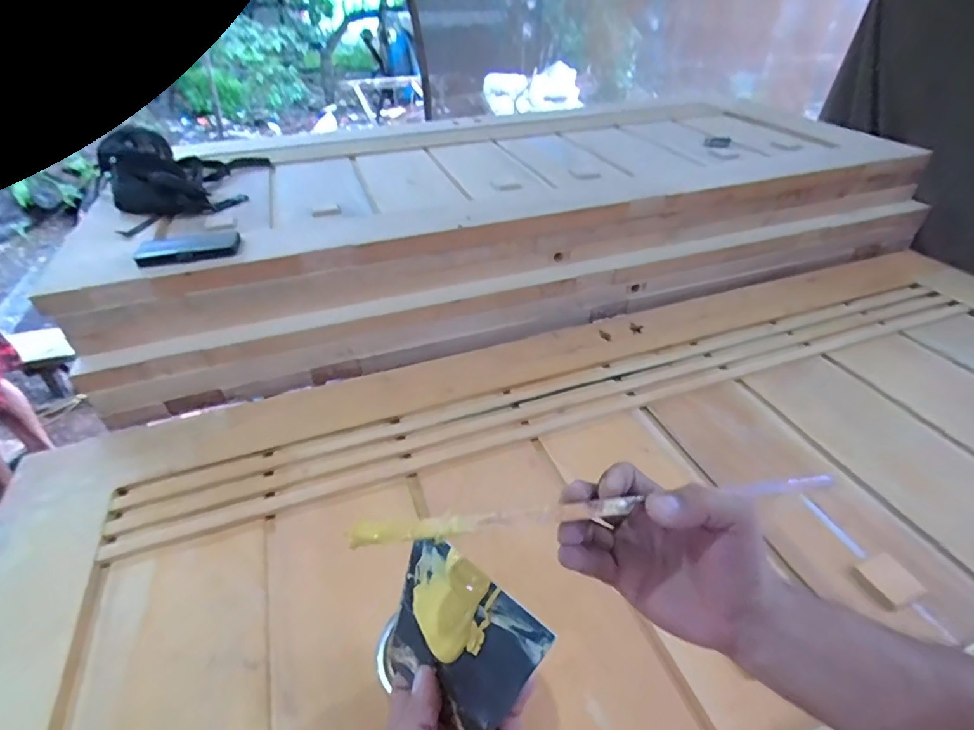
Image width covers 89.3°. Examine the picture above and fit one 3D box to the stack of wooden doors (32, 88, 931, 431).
[{"bbox_3d":[0.109,-0.451,1.392,2.044,0.245,0.838,-14,40,-15],"label":"stack of wooden doors"}]

